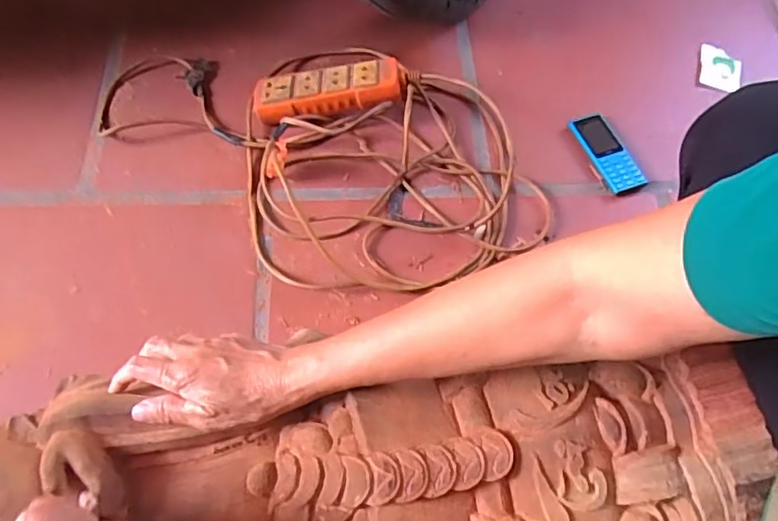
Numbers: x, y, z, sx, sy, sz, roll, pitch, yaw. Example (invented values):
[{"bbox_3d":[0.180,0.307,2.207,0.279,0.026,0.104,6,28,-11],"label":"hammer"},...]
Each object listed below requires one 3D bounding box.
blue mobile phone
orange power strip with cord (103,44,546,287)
[{"bbox_3d":[0.295,-0.145,0.778,0.056,0.018,0.127,-19,64,-13],"label":"blue mobile phone"},{"bbox_3d":[-0.086,-0.150,0.728,0.400,0.077,0.500,-34,69,-18],"label":"orange power strip with cord"}]

